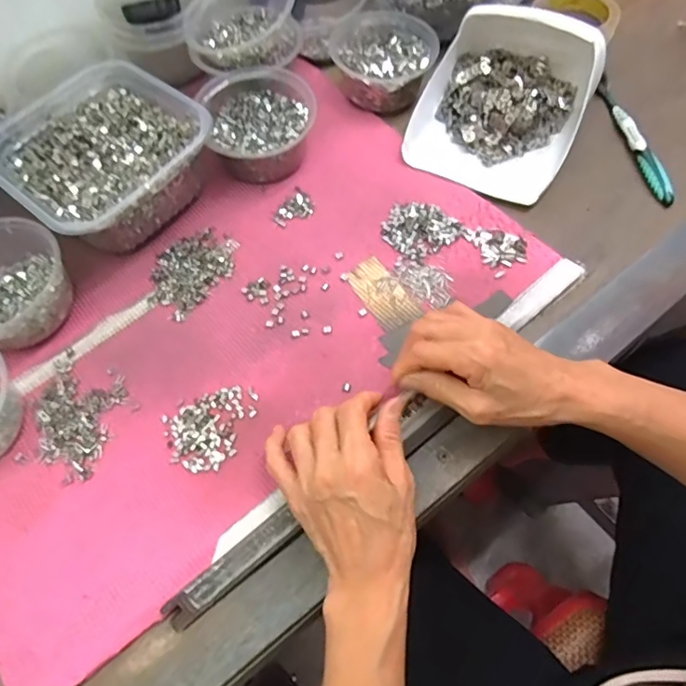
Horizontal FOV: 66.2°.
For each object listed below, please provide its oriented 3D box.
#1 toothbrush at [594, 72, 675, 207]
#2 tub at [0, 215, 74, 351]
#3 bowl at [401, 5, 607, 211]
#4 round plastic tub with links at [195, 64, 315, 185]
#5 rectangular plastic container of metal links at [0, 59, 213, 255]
[{"bbox_3d":[0.290,-0.207,0.528,0.013,0.016,0.170,-10,63,-2],"label":"toothbrush"},{"bbox_3d":[-0.291,-0.048,0.456,0.108,0.058,0.103,-1,63,3],"label":"tub"},{"bbox_3d":[0.156,-0.243,0.513,0.156,0.083,0.174,24,67,14],"label":"bowl"},{"bbox_3d":[-0.081,-0.217,0.526,0.102,0.064,0.115,-16,63,-5],"label":"round plastic tub with links"},{"bbox_3d":[-0.230,-0.173,0.506,0.177,0.073,0.165,35,70,19],"label":"rectangular plastic container of metal links"}]

